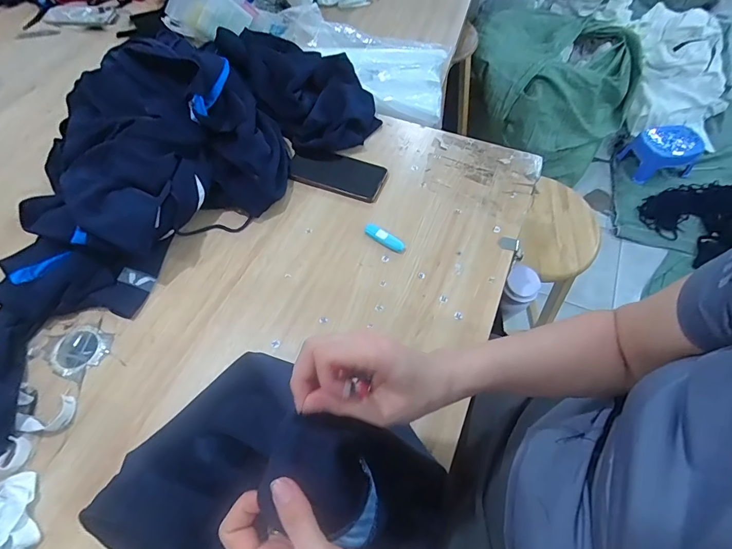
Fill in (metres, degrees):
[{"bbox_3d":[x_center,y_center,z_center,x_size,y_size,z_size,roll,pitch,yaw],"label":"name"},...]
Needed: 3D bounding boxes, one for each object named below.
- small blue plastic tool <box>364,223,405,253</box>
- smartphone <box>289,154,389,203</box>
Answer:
[{"bbox_3d":[0.028,-0.057,0.618,0.069,0.015,0.018,32,64,17],"label":"small blue plastic tool"},{"bbox_3d":[-0.051,-0.174,0.681,0.166,0.009,0.069,18,61,10],"label":"smartphone"}]

